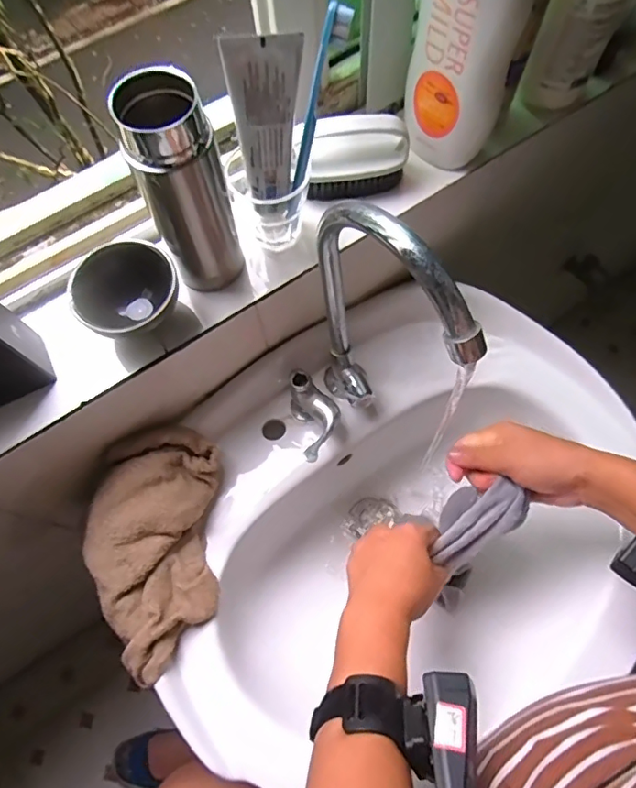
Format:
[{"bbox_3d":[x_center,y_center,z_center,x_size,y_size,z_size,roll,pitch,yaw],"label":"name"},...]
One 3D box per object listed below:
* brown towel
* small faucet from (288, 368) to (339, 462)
[{"bbox_3d":[-0.160,0.149,0.502,0.125,0.040,0.230,1,77,-16],"label":"brown towel"},{"bbox_3d":[-0.001,0.027,0.549,0.046,0.059,0.094,-14,68,-4],"label":"small faucet"}]

